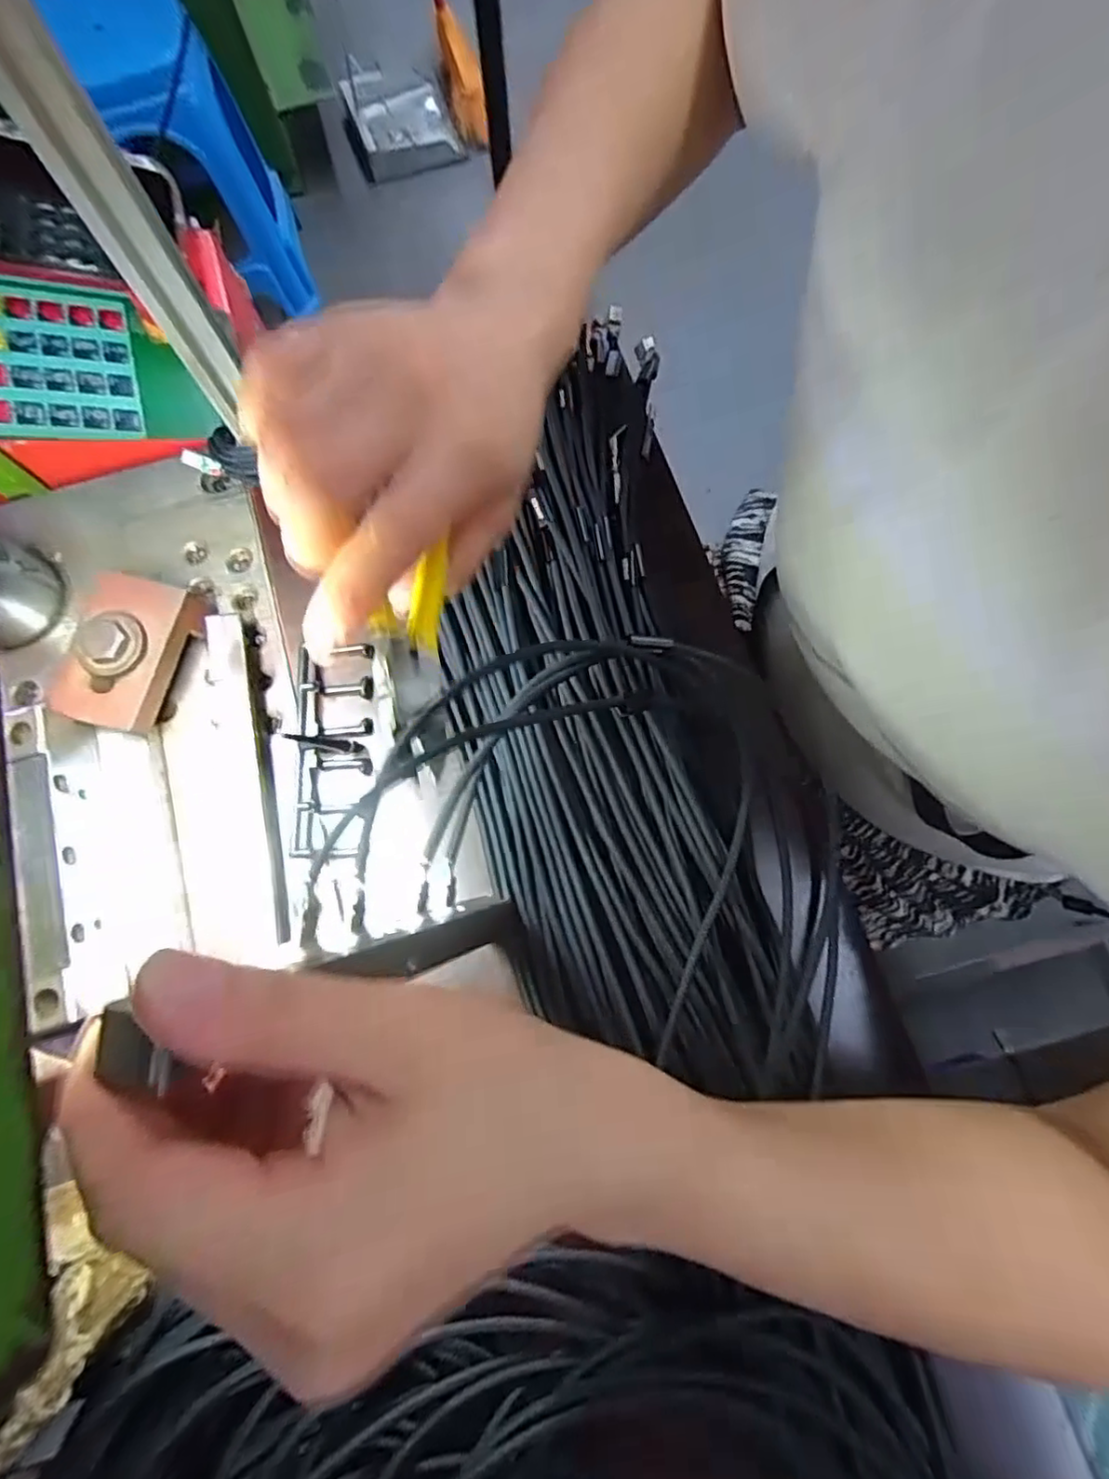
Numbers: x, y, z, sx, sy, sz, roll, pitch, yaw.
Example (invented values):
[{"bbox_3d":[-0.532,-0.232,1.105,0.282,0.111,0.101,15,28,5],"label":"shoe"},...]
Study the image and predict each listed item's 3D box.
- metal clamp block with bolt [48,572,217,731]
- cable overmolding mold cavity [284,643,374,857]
[{"bbox_3d":[-0.208,-0.044,0.312,0.050,0.040,0.078,16,77,5],"label":"metal clamp block with bolt"},{"bbox_3d":[-0.110,0.001,0.309,0.035,0.016,0.100,2,77,2],"label":"cable overmolding mold cavity"}]

